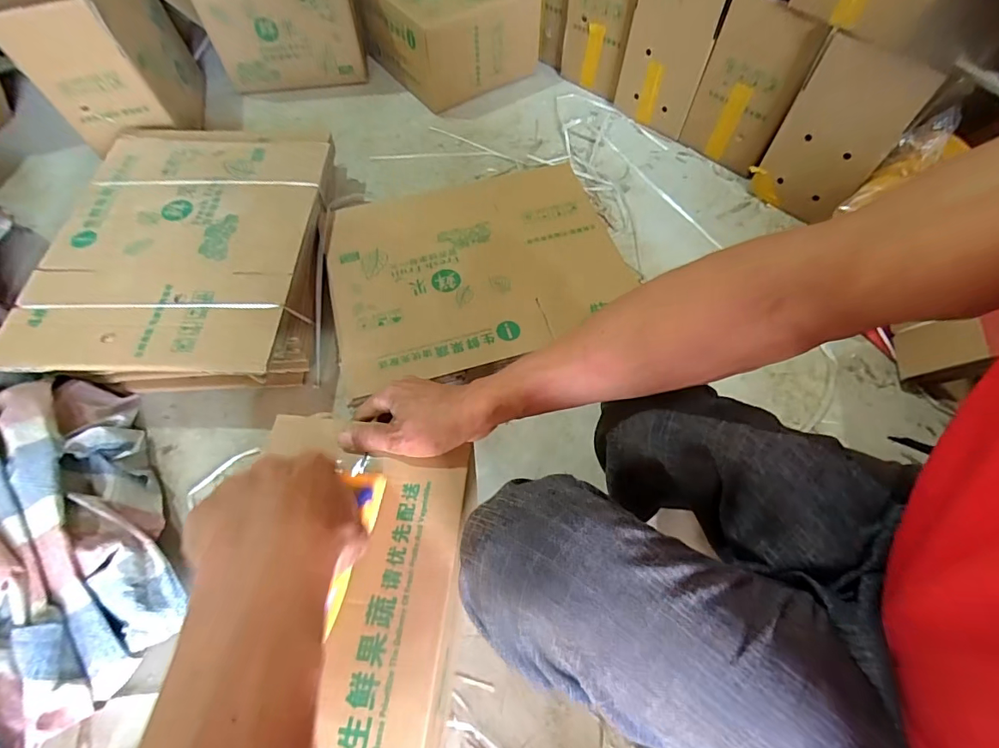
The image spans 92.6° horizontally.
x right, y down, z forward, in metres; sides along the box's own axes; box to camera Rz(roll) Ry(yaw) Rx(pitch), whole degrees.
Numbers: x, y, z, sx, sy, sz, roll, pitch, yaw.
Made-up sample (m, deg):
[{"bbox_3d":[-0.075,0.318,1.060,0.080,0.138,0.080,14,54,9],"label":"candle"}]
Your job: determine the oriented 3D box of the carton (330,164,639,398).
[{"bbox_3d":[-0.042,-0.210,0.881,0.530,0.034,0.413,-14,66,-9],"label":"carton"}]

